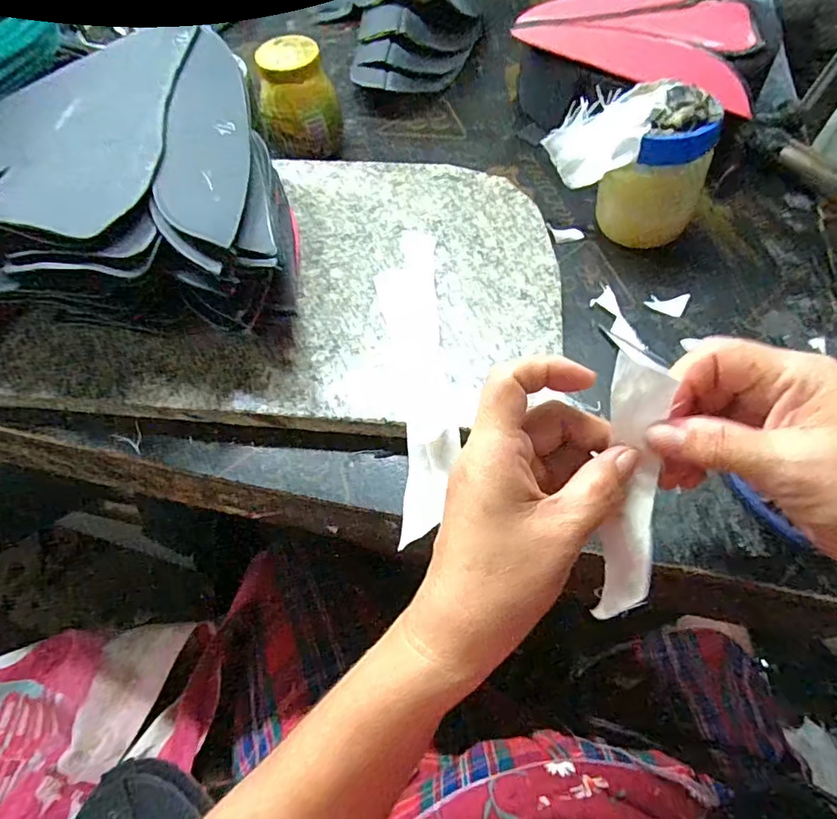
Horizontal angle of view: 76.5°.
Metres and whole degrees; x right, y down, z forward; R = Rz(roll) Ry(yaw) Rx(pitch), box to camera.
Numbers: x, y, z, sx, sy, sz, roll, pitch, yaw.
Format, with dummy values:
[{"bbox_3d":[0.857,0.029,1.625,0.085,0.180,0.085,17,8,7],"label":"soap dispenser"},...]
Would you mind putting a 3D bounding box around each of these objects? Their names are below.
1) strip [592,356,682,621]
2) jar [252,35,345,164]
[{"bbox_3d":[0.095,0.038,0.235,0.023,0.017,0.119,1,98,2],"label":"strip"},{"bbox_3d":[-0.107,-0.275,0.482,0.068,0.085,0.057,-3,59,-1],"label":"jar"}]

